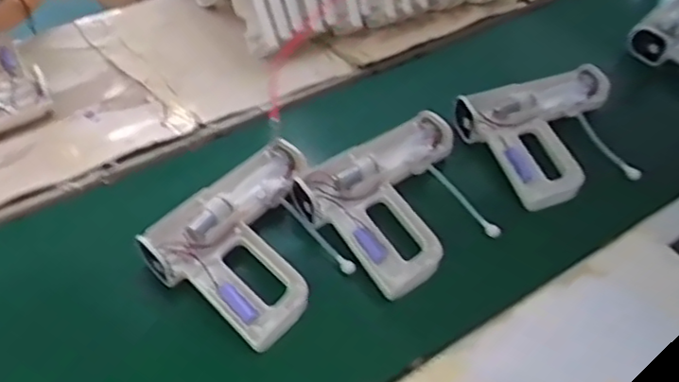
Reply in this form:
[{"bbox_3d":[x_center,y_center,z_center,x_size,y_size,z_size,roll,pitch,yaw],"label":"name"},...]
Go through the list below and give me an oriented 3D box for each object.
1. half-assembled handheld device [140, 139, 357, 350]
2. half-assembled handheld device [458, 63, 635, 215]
[{"bbox_3d":[-0.086,0.044,0.695,0.191,0.036,0.209,31,55,22],"label":"half-assembled handheld device"},{"bbox_3d":[0.273,-0.074,0.795,0.215,0.041,0.194,-15,52,-15],"label":"half-assembled handheld device"}]

